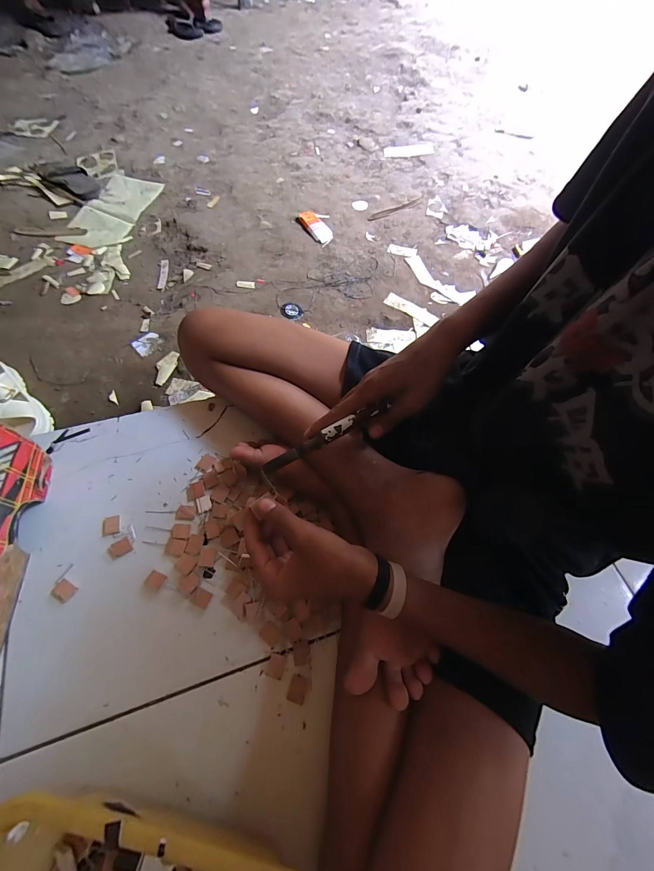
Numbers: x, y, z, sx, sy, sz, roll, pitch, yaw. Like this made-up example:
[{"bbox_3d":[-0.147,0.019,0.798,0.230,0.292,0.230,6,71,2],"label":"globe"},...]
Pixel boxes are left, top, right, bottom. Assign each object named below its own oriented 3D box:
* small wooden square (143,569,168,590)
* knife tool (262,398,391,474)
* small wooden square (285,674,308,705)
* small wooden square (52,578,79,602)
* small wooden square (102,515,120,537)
[{"bbox_3d":[-0.222,0.187,0.426,0.024,0.005,0.019,23,63,6],"label":"small wooden square"},{"bbox_3d":[-0.002,0.003,0.353,0.143,0.011,0.013,-27,69,-5],"label":"knife tool"},{"bbox_3d":[-0.034,0.298,0.387,0.019,0.004,0.026,17,63,3],"label":"small wooden square"},{"bbox_3d":[-0.330,0.195,0.414,0.025,0.005,0.022,29,64,8],"label":"small wooden square"},{"bbox_3d":[-0.299,0.124,0.456,0.023,0.004,0.026,-13,66,-12],"label":"small wooden square"}]

